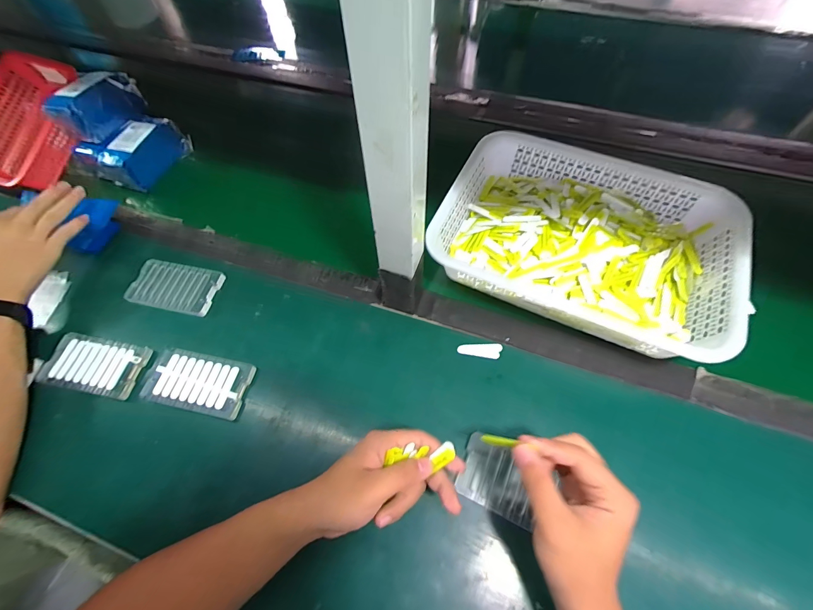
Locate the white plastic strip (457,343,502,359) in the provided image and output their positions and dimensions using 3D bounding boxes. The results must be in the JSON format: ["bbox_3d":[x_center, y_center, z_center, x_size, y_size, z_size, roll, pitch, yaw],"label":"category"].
[{"bbox_3d":[0.093,0.057,0.447,0.054,0.004,0.019,2,69,4],"label":"white plastic strip"}]

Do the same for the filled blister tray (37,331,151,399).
[{"bbox_3d":[-0.398,0.076,0.450,0.123,0.009,0.069,8,62,7],"label":"filled blister tray"}]

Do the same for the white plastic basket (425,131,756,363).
[{"bbox_3d":[0.231,-0.089,0.481,0.356,0.080,0.252,22,64,14],"label":"white plastic basket"}]

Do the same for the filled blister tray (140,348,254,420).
[{"bbox_3d":[-0.257,0.097,0.436,0.122,0.015,0.068,8,62,7],"label":"filled blister tray"}]

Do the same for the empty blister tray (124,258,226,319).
[{"bbox_3d":[-0.331,-0.025,0.503,0.123,0.018,0.068,9,62,8],"label":"empty blister tray"}]

